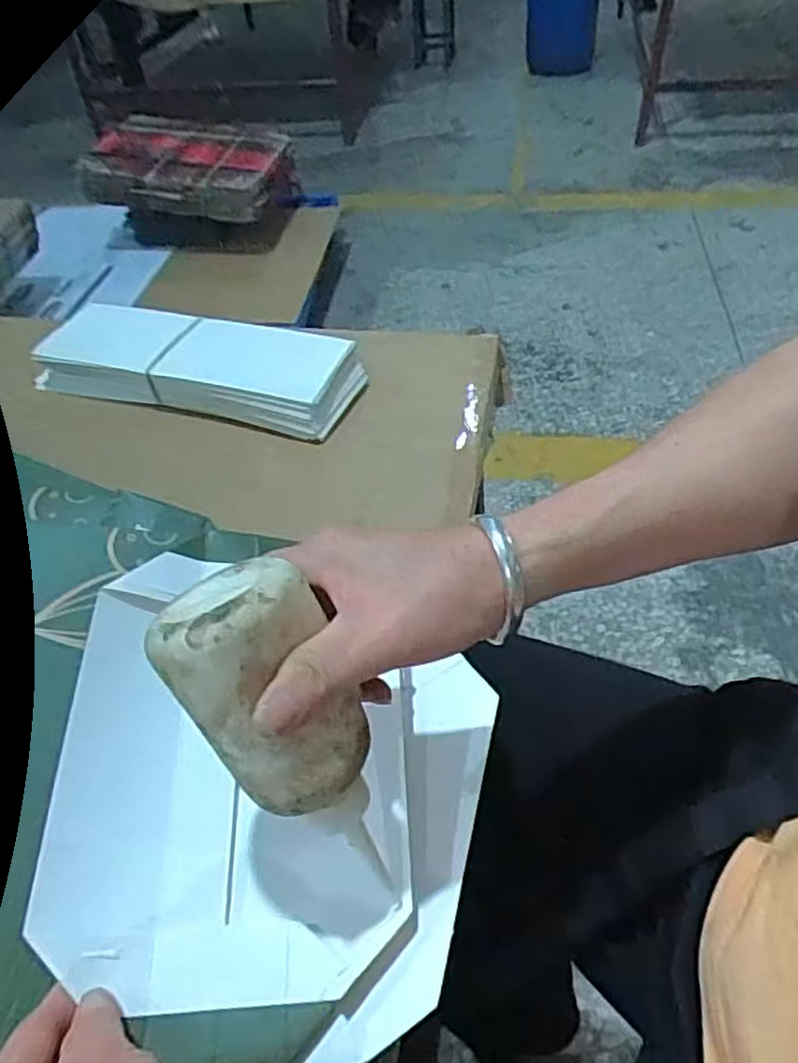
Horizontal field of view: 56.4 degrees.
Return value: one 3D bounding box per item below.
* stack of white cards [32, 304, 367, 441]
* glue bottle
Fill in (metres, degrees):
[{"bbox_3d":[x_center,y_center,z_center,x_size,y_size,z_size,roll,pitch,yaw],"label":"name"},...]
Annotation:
[{"bbox_3d":[-0.170,-0.143,0.643,0.268,0.051,0.104,7,46,12],"label":"stack of white cards"},{"bbox_3d":[-0.042,0.078,0.294,0.060,0.127,0.046,-40,20,-33],"label":"glue bottle"}]

